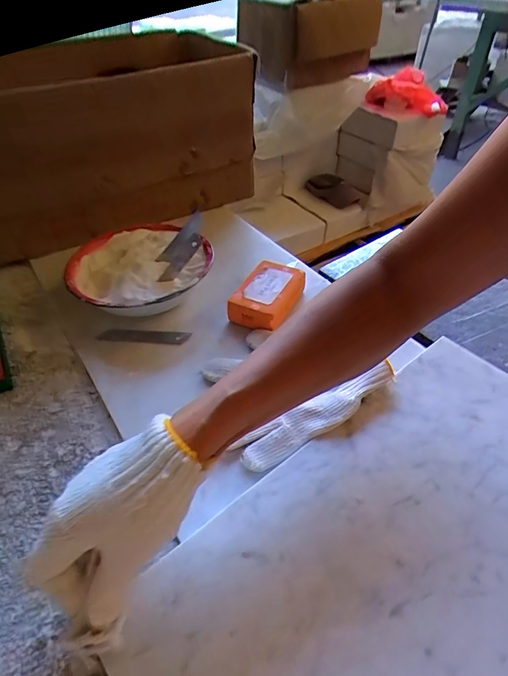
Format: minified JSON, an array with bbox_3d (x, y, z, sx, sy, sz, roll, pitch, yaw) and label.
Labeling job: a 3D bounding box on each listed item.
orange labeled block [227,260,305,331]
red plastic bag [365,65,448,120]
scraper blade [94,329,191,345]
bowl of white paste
[{"bbox_3d":[0.018,-0.049,0.478,0.062,0.029,0.091,23,50,21],"label":"orange labeled block"},{"bbox_3d":[0.544,-0.864,1.475,0.275,0.128,0.134,14,47,13],"label":"red plastic bag"},{"bbox_3d":[-0.122,-0.002,0.459,0.101,0.004,0.016,2,48,5],"label":"scraper blade"},{"bbox_3d":[-0.130,-0.072,0.492,0.147,0.050,0.153,0,46,0],"label":"bowl of white paste"}]

